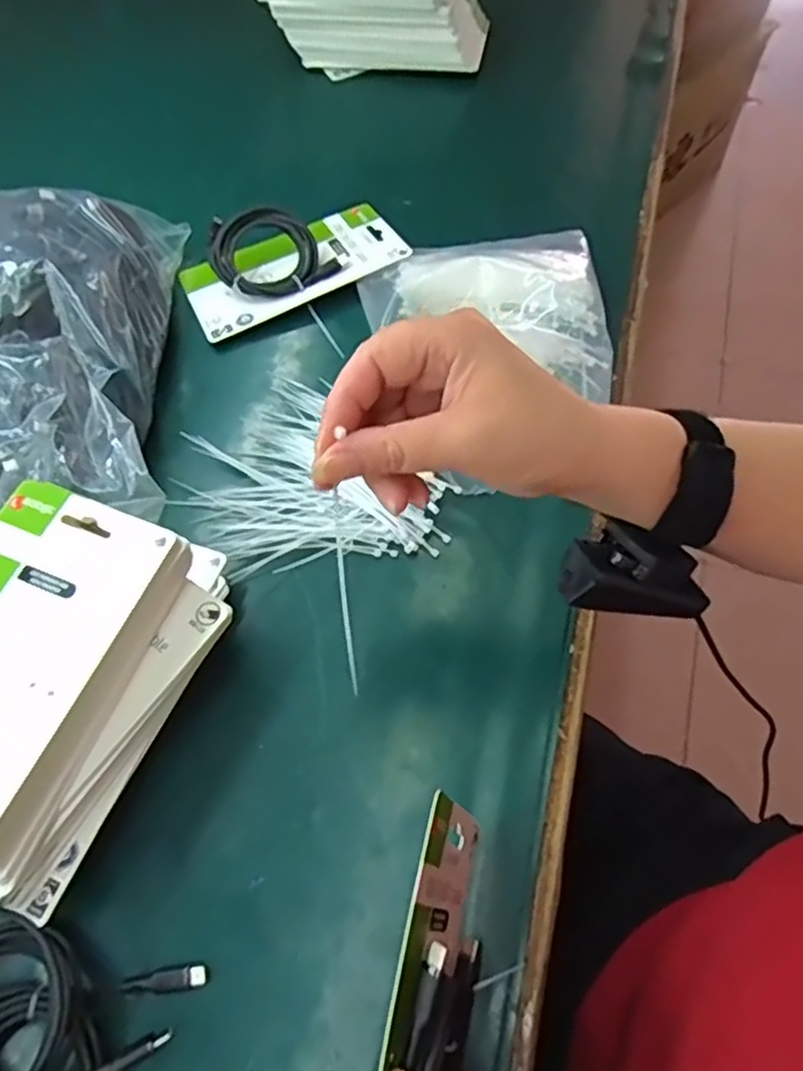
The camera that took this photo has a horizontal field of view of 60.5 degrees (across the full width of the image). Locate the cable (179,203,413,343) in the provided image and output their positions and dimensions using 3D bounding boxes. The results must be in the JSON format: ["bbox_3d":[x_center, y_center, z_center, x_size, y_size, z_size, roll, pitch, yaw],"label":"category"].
[{"bbox_3d":[-0.091,-0.228,0.563,0.176,0.039,0.096,-23,63,-9],"label":"cable"}]

